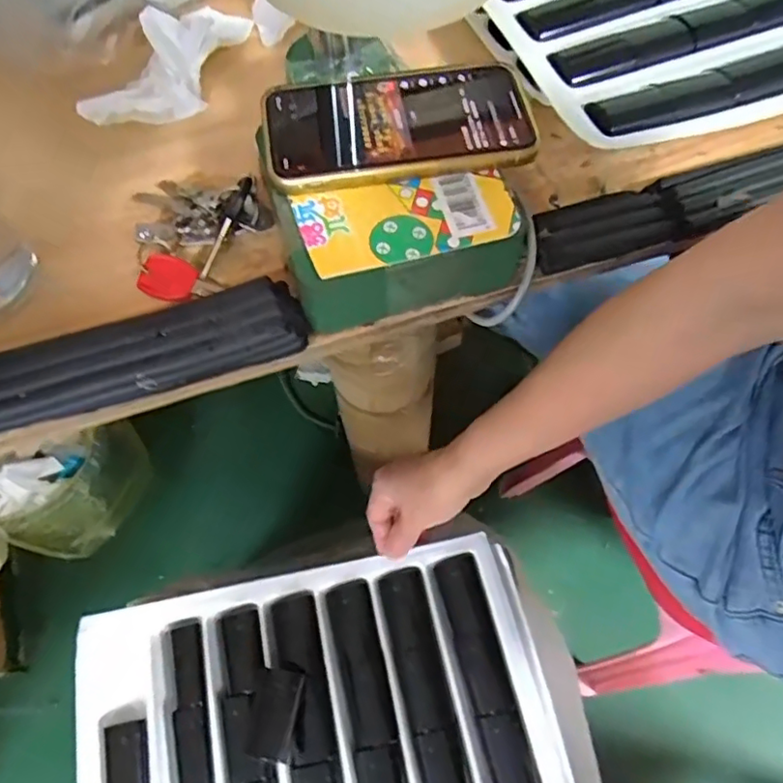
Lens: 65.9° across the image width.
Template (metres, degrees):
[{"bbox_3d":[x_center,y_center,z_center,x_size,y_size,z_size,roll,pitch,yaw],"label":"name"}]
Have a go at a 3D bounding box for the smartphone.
[{"bbox_3d":[0.004,-0.154,0.341,0.146,0.009,0.078,-9,66,-3],"label":"smartphone"}]

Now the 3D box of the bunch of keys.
[{"bbox_3d":[-0.117,-0.103,0.366,0.080,0.023,0.089,-16,67,-7],"label":"bunch of keys"}]

